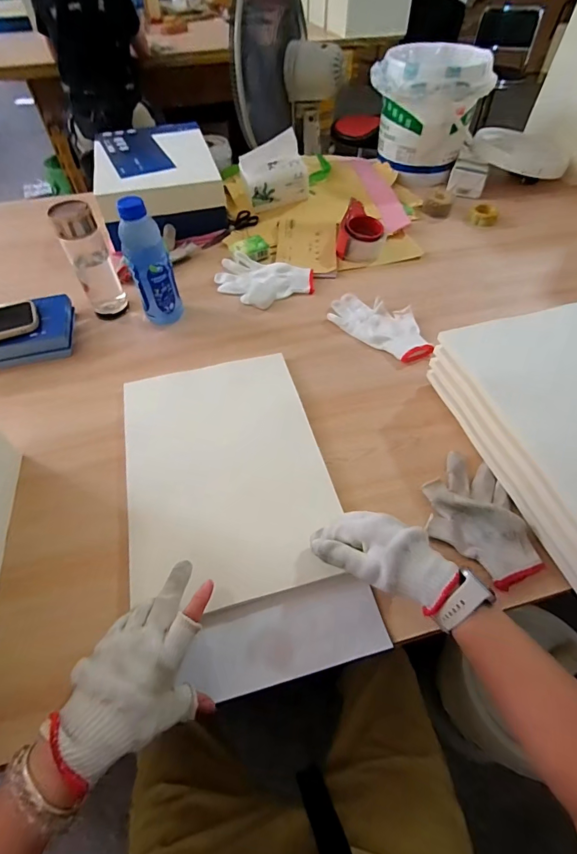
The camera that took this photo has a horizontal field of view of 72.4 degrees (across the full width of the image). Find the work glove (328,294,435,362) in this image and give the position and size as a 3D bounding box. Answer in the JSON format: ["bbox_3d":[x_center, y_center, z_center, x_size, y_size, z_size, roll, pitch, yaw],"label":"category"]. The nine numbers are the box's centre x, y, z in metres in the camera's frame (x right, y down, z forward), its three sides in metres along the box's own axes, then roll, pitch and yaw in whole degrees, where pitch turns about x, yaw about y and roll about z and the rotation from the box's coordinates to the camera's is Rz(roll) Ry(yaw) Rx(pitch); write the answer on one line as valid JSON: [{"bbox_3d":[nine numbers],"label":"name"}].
[{"bbox_3d":[0.169,-0.187,0.709,0.200,0.016,0.103,35,62,23],"label":"work glove"}]

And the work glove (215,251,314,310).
[{"bbox_3d":[-0.053,-0.292,0.787,0.195,0.019,0.131,17,56,13],"label":"work glove"}]

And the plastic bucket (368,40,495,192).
[{"bbox_3d":[0.358,-0.815,1.030,0.280,0.228,0.242,14,56,11],"label":"plastic bucket"}]

